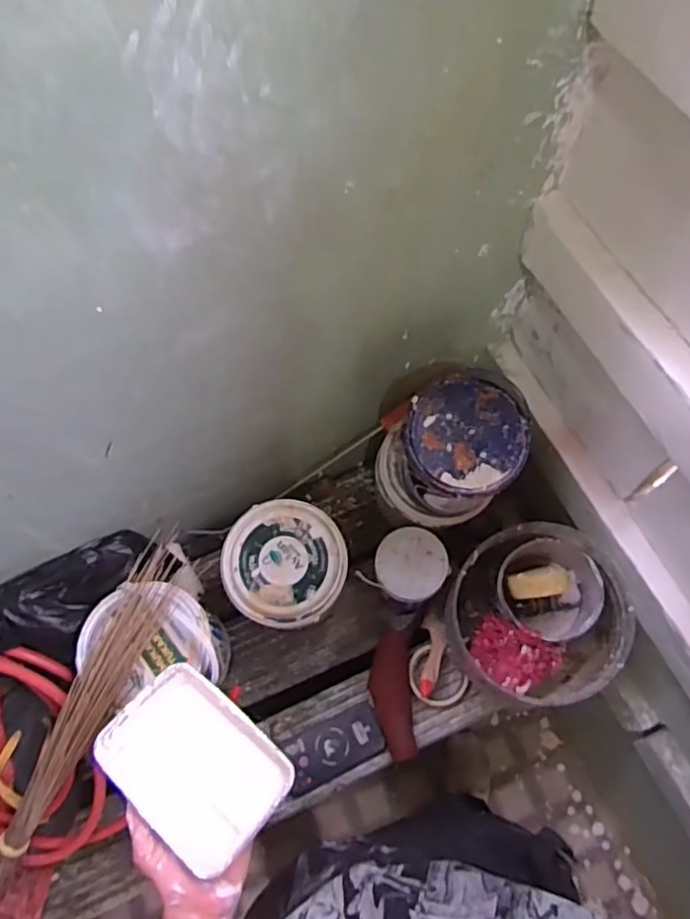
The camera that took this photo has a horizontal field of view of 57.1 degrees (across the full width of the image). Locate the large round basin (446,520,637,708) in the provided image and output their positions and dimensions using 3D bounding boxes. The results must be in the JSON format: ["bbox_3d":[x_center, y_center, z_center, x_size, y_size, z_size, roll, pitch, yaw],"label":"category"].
[{"bbox_3d":[0.277,0.236,0.941,0.234,0.190,0.234,-1,66,3],"label":"large round basin"}]

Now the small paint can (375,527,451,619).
[{"bbox_3d":[0.101,0.180,0.993,0.104,0.142,0.101,-1,66,3],"label":"small paint can"}]

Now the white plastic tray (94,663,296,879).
[{"bbox_3d":[-0.137,0.275,0.578,0.164,0.049,0.109,35,72,17],"label":"white plastic tray"}]

